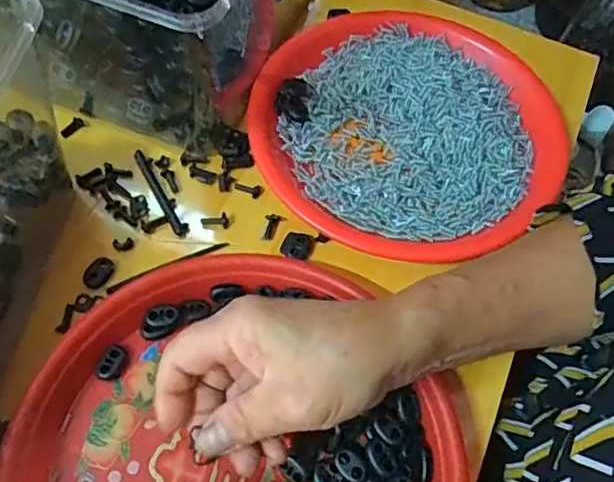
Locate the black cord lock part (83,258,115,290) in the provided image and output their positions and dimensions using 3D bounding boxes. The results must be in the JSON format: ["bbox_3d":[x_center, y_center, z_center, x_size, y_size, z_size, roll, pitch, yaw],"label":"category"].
[{"bbox_3d":[-0.135,0.020,0.369,0.015,0.006,0.022,39,66,17],"label":"black cord lock part"}]

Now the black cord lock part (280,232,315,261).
[{"bbox_3d":[-0.006,0.003,0.386,0.020,0.005,0.020,20,62,9],"label":"black cord lock part"}]

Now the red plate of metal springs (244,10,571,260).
[{"bbox_3d":[0.075,-0.086,0.422,0.223,0.024,0.221,1,61,-2],"label":"red plate of metal springs"}]

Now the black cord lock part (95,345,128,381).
[{"bbox_3d":[-0.116,0.073,0.339,0.014,0.005,0.021,23,62,10],"label":"black cord lock part"}]

